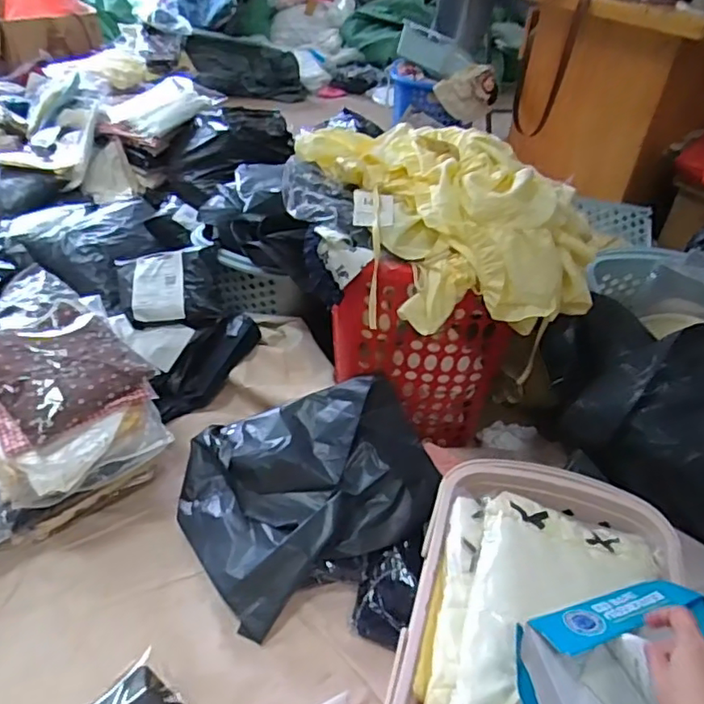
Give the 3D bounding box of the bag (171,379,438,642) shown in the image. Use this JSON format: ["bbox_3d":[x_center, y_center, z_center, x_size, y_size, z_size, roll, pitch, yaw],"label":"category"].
[{"bbox_3d":[-0.069,0.197,0.996,0.398,0.152,0.331,-17,44,-26],"label":"bag"}]

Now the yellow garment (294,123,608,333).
[{"bbox_3d":[0.140,-0.210,0.924,0.322,0.173,0.424,-13,42,-22],"label":"yellow garment"}]

